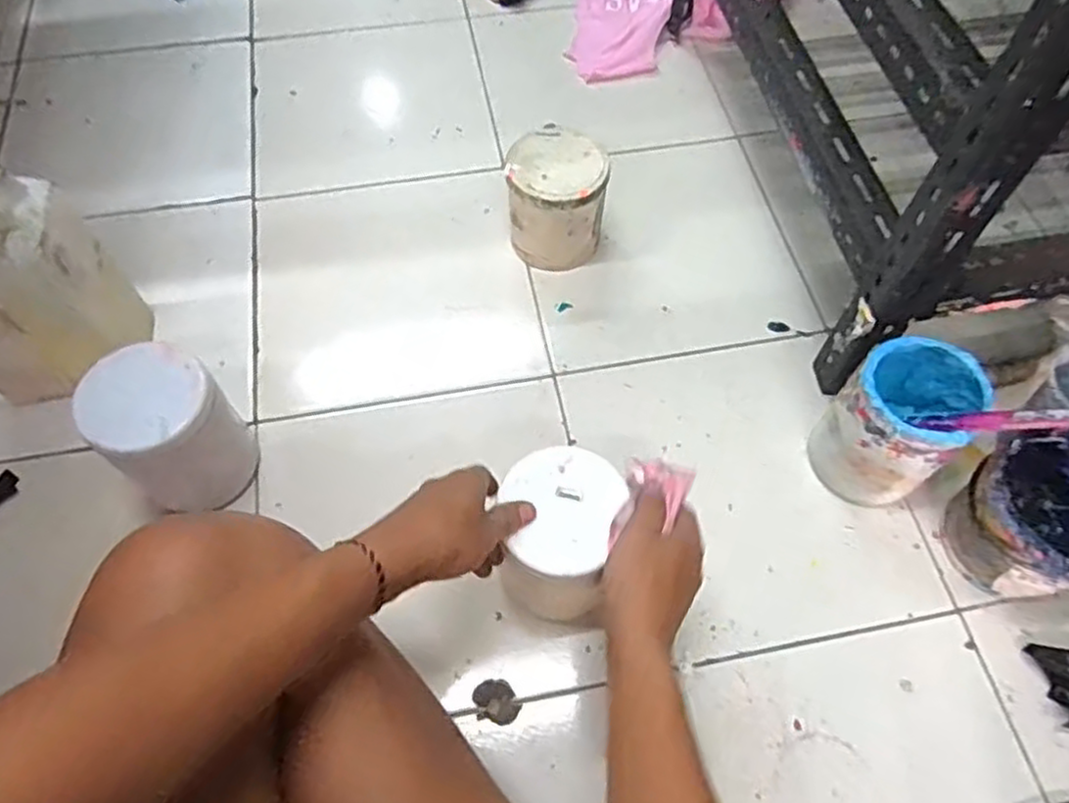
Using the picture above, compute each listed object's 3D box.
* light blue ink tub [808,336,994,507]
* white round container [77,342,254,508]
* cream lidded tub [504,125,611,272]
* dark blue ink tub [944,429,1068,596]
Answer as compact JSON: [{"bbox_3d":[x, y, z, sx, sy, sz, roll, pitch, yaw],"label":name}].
[{"bbox_3d":[0.315,0.022,0.642,0.105,0.139,0.096,0,62,0],"label":"light blue ink tub"},{"bbox_3d":[-0.298,0.033,0.621,0.102,0.152,0.094,0,62,0],"label":"white round container"},{"bbox_3d":[0.023,-0.209,0.783,0.097,0.121,0.105,0,62,0],"label":"cream lidded tub"},{"bbox_3d":[0.426,0.100,0.610,0.133,0.114,0.122,-19,64,-10],"label":"dark blue ink tub"}]

